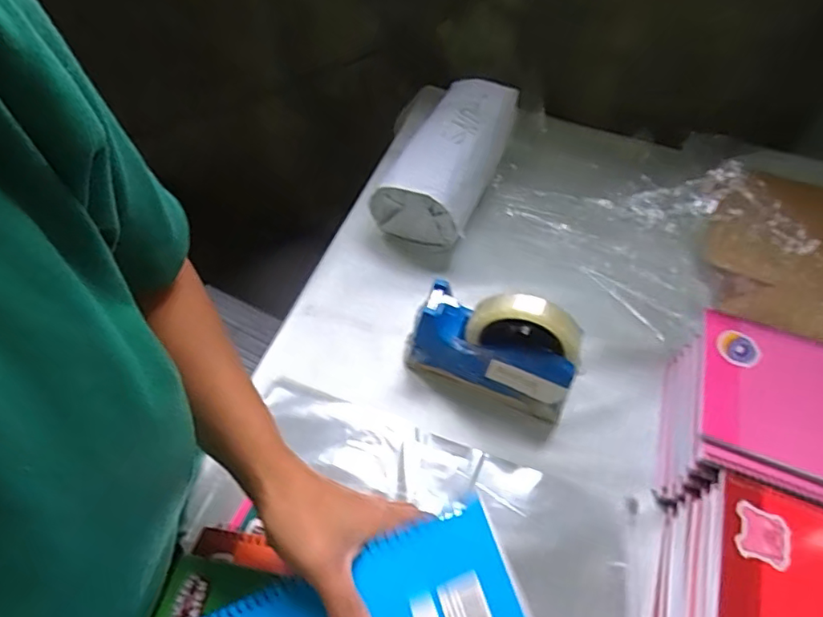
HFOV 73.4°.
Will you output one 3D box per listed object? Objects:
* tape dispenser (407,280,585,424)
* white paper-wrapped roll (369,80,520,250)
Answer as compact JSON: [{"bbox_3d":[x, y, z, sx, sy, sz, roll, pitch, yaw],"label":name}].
[{"bbox_3d":[0.078,0.032,0.518,0.162,0.120,0.050,20,53,9],"label":"tape dispenser"},{"bbox_3d":[0.049,-0.186,0.704,0.111,0.096,0.239,20,53,10],"label":"white paper-wrapped roll"}]

